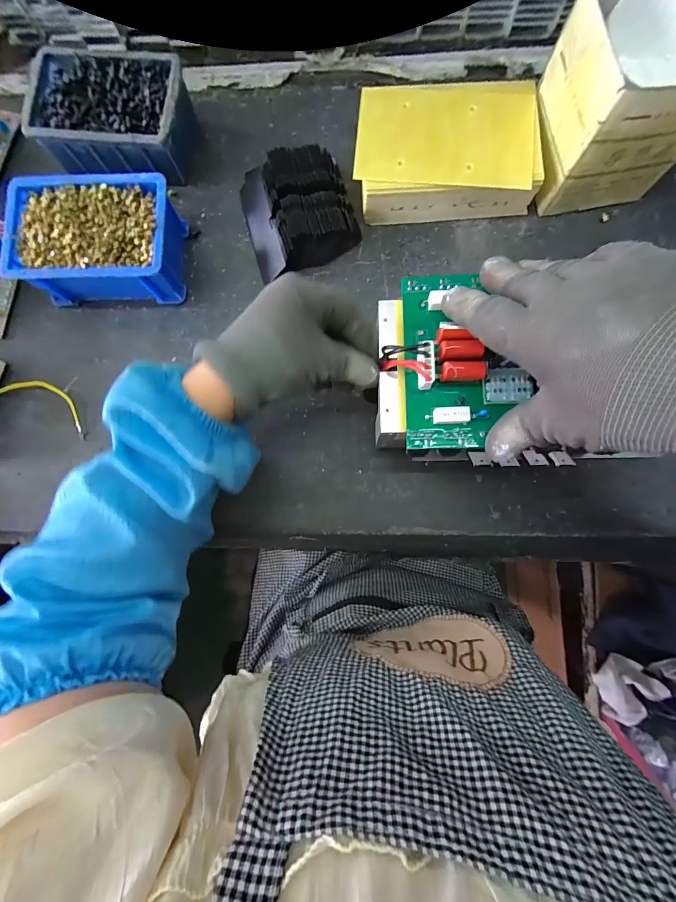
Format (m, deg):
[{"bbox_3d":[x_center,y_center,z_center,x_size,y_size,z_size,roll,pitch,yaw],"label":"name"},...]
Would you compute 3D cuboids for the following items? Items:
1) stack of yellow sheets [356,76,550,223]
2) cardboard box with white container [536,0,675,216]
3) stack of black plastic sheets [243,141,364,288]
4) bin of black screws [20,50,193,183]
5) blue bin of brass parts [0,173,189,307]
[{"bbox_3d":[0.106,-0.298,0.339,0.170,0.047,0.120,0,82,2],"label":"stack of yellow sheets"},{"bbox_3d":[0.251,-0.310,0.303,0.116,0.114,0.113,-8,82,1],"label":"cardboard box with white container"},{"bbox_3d":[-0.041,-0.247,0.344,0.107,0.033,0.127,-17,82,0],"label":"stack of black plastic sheets"},{"bbox_3d":[-0.229,-0.339,0.351,0.149,0.054,0.096,7,83,3],"label":"bin of black screws"},{"bbox_3d":[-0.233,-0.203,0.334,0.152,0.056,0.105,2,82,2],"label":"blue bin of brass parts"}]

